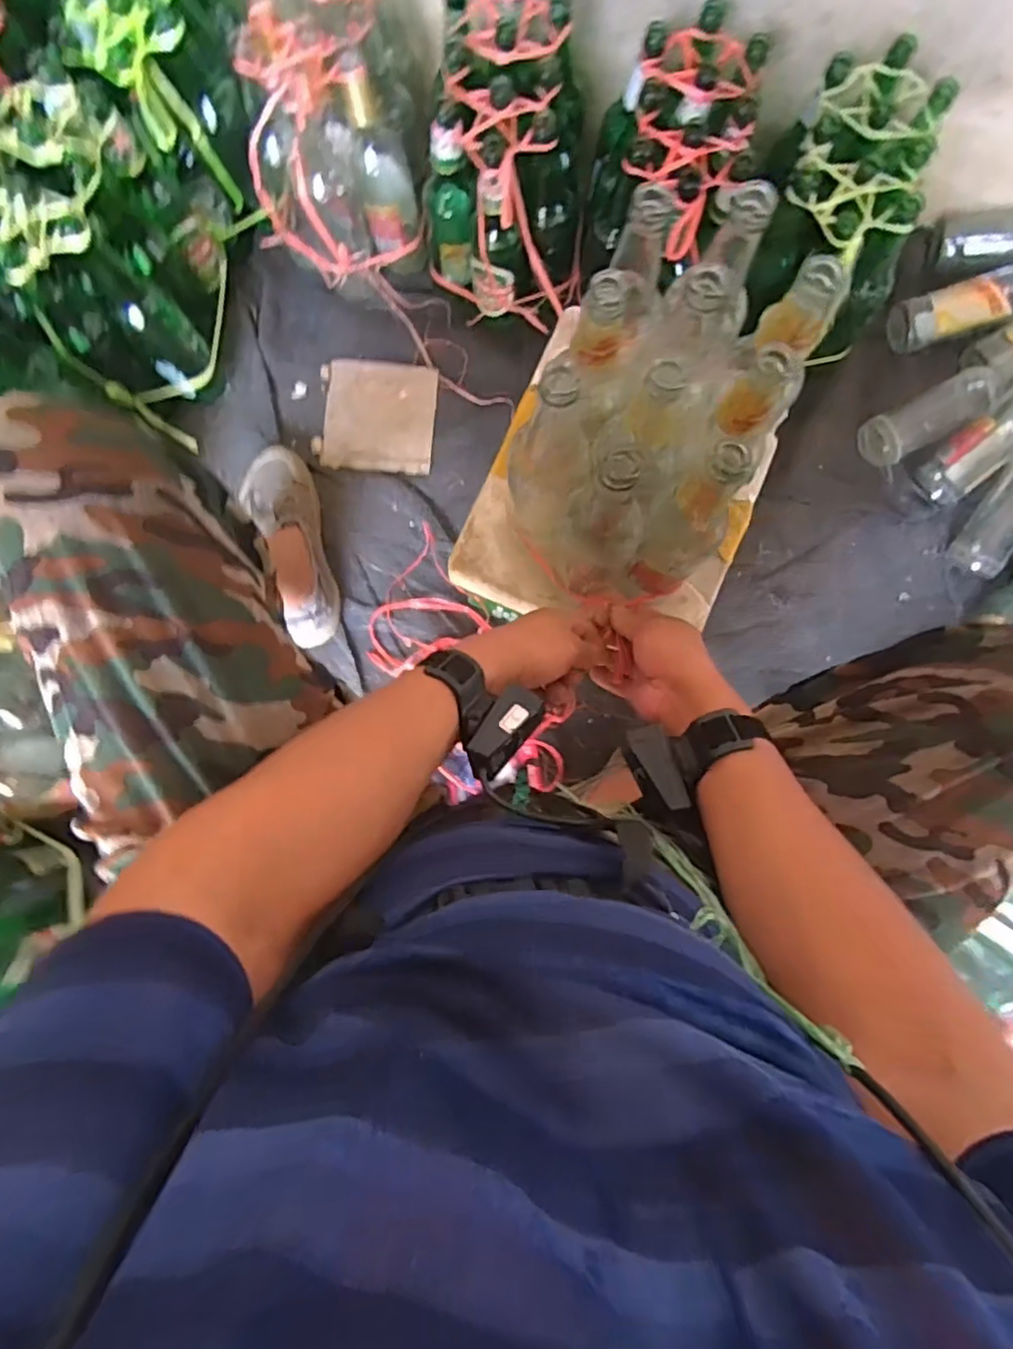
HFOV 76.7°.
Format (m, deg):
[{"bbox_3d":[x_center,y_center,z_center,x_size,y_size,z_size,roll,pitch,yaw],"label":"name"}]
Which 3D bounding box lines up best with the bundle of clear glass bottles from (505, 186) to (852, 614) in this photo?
[{"bbox_3d":[0.121,-0.203,0.514,0.170,0.221,0.241,31,83,1],"label":"bundle of clear glass bottles"}]

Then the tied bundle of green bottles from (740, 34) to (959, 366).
[{"bbox_3d":[0.395,-0.552,0.790,0.187,0.216,0.226,-13,84,-4],"label":"tied bundle of green bottles"}]

